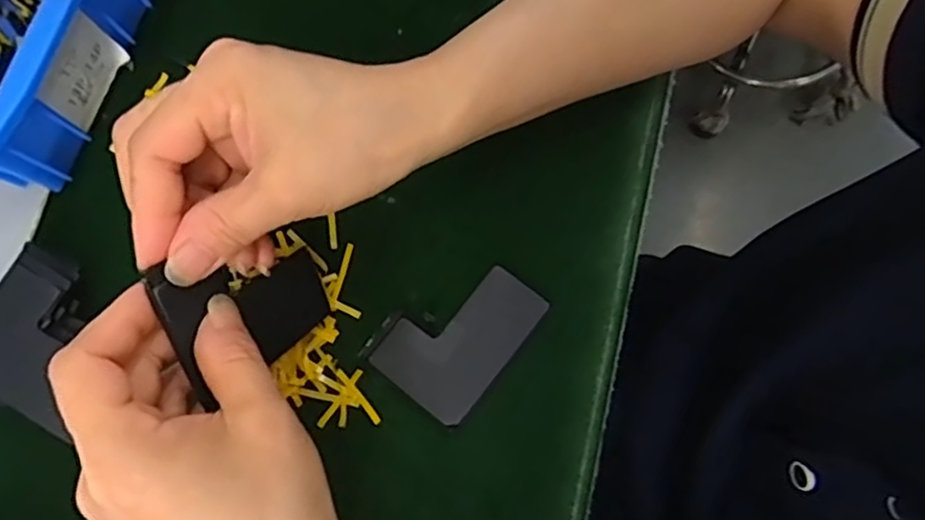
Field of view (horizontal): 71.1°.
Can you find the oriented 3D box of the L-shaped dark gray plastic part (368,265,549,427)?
[{"bbox_3d":[-0.001,0.035,0.308,0.053,0.004,0.075,38,82,8],"label":"L-shaped dark gray plastic part"}]

